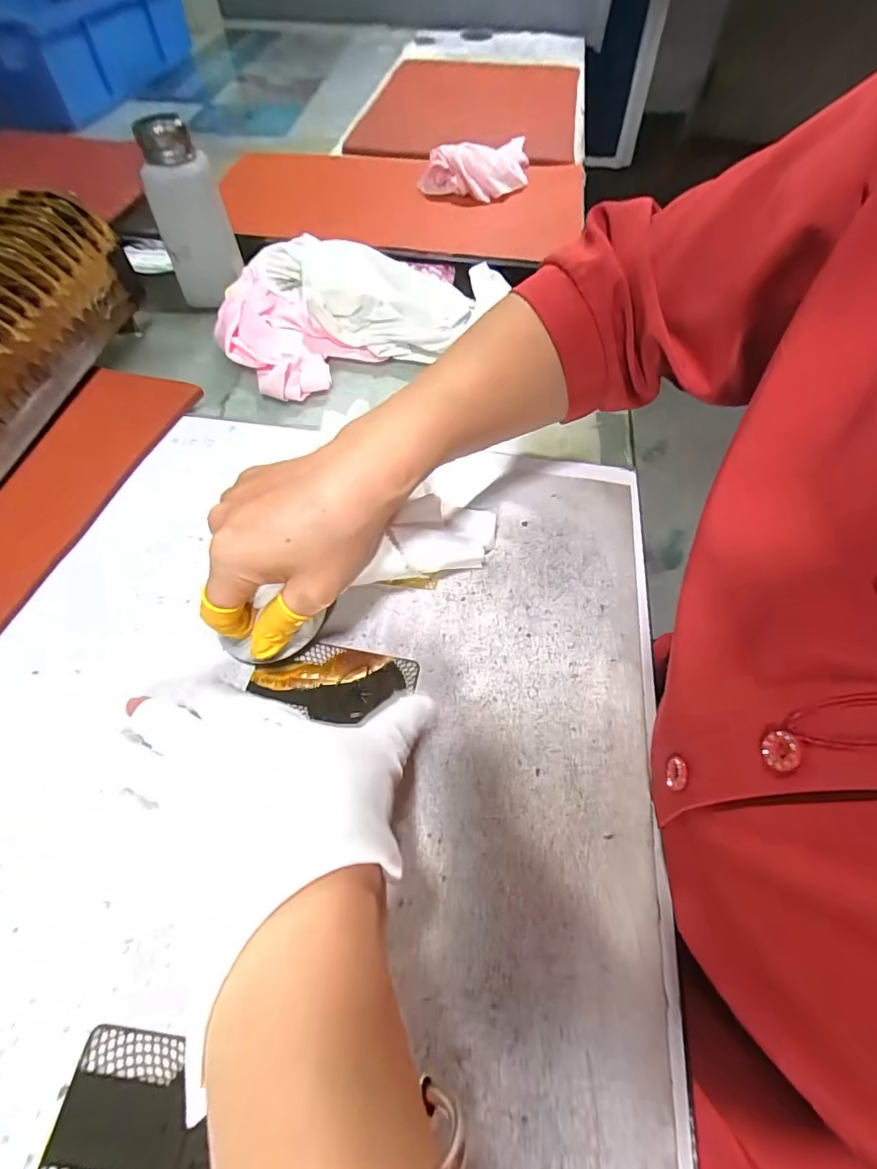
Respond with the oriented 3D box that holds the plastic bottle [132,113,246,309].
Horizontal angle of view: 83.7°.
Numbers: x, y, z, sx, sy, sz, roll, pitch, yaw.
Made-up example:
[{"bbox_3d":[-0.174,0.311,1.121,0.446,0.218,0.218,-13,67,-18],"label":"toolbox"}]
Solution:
[{"bbox_3d":[-0.211,-0.312,0.425,0.057,0.131,0.047,-15,58,-10],"label":"plastic bottle"}]

